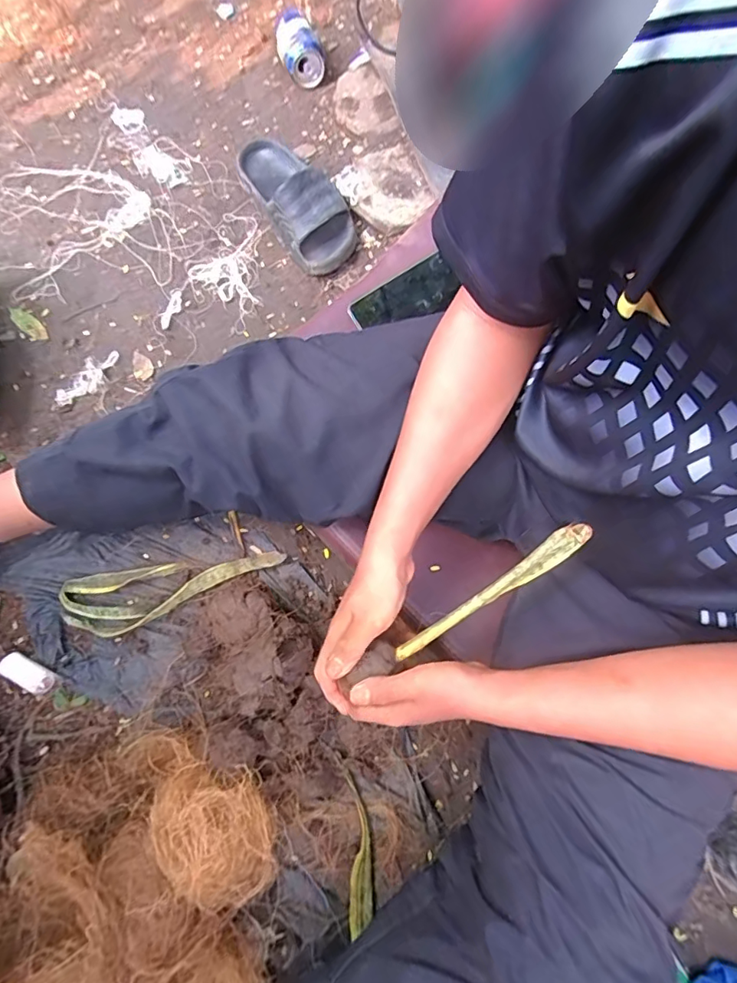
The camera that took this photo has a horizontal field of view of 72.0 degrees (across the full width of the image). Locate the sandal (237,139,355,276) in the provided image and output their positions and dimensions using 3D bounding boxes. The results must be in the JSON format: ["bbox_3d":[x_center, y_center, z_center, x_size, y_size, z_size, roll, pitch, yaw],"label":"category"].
[{"bbox_3d":[-0.111,-0.451,0.764,0.105,0.081,0.263,-31,77,-9],"label":"sandal"}]

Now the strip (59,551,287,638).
[{"bbox_3d":[-0.235,0.124,0.611,0.261,0.017,0.075,-7,74,-2],"label":"strip"}]

